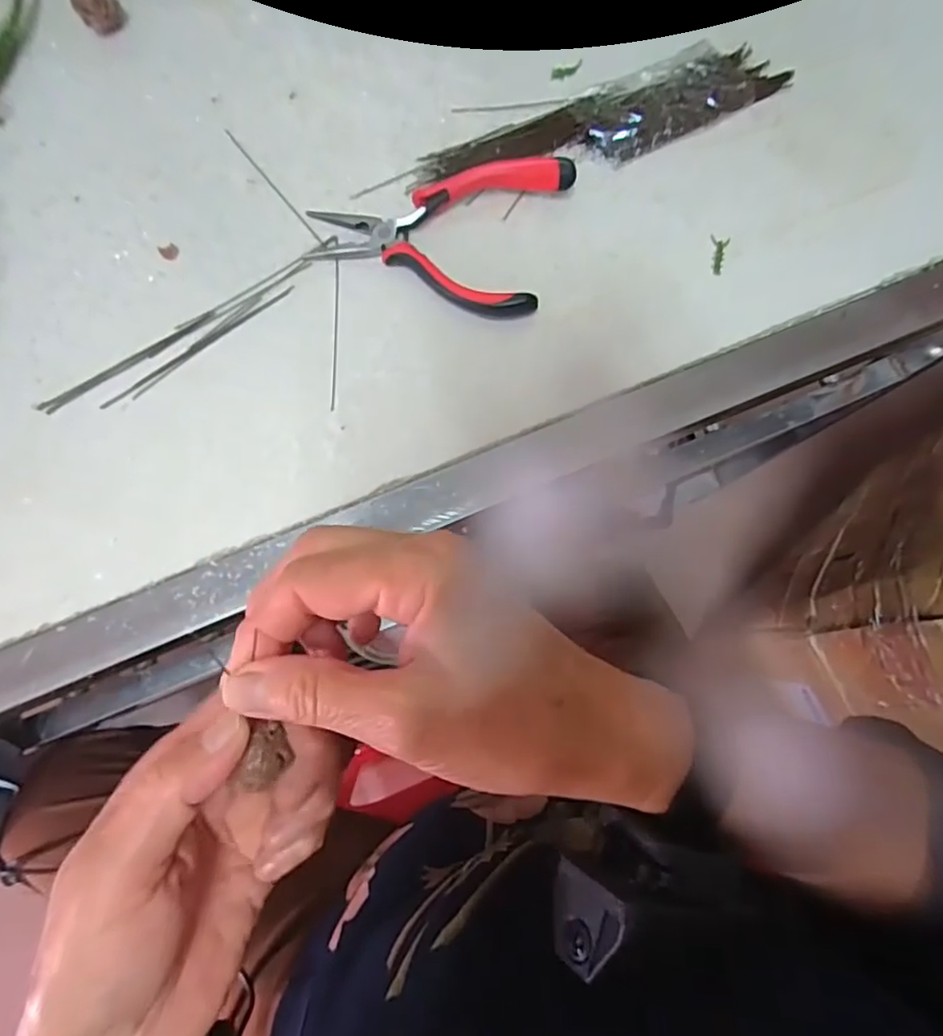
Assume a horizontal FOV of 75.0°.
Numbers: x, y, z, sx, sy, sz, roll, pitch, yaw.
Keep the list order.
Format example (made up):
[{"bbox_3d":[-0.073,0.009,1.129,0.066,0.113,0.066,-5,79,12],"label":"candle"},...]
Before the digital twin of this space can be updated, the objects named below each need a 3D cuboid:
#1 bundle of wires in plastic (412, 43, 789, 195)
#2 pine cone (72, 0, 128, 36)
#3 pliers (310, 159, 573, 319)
[{"bbox_3d":[0.074,-0.222,0.345,0.210,0.013,0.047,-22,82,-4],"label":"bundle of wires in plastic"},{"bbox_3d":[-0.214,-0.293,0.351,0.023,0.021,0.022,0,81,0],"label":"pine cone"},{"bbox_3d":[-0.019,-0.159,0.329,0.131,0.018,0.083,12,81,1],"label":"pliers"}]

